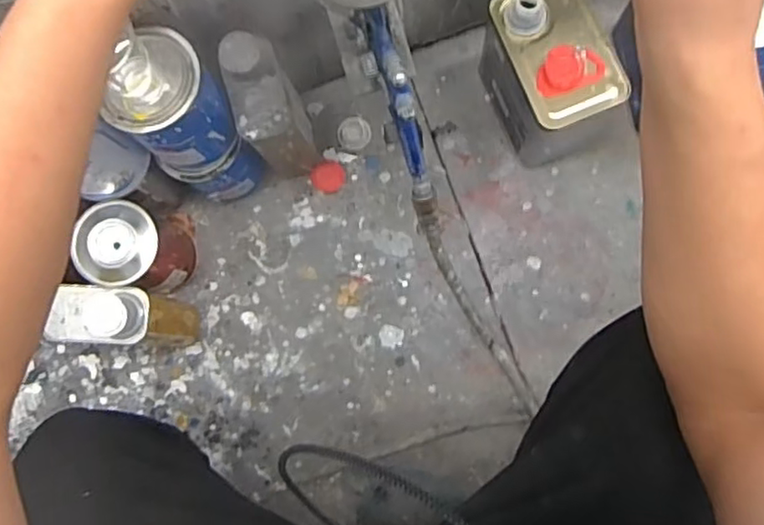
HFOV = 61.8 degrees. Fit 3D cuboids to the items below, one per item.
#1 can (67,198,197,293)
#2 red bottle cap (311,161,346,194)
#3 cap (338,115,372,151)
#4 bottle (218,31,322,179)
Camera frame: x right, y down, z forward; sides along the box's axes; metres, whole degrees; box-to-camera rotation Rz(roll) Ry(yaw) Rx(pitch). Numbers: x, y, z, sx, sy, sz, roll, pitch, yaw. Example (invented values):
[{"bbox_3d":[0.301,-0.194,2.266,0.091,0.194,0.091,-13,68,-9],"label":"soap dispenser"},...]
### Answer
[{"bbox_3d":[-0.299,-0.013,0.796,0.089,0.152,0.092,-1,82,4],"label":"can"},{"bbox_3d":[-0.072,-0.114,0.857,0.043,0.007,0.043,-1,82,4],"label":"red bottle cap"},{"bbox_3d":[-0.038,-0.175,0.865,0.044,0.010,0.045,-1,82,4],"label":"cap"},{"bbox_3d":[-0.130,-0.174,0.769,0.065,0.213,0.112,-17,81,2],"label":"bottle"}]

